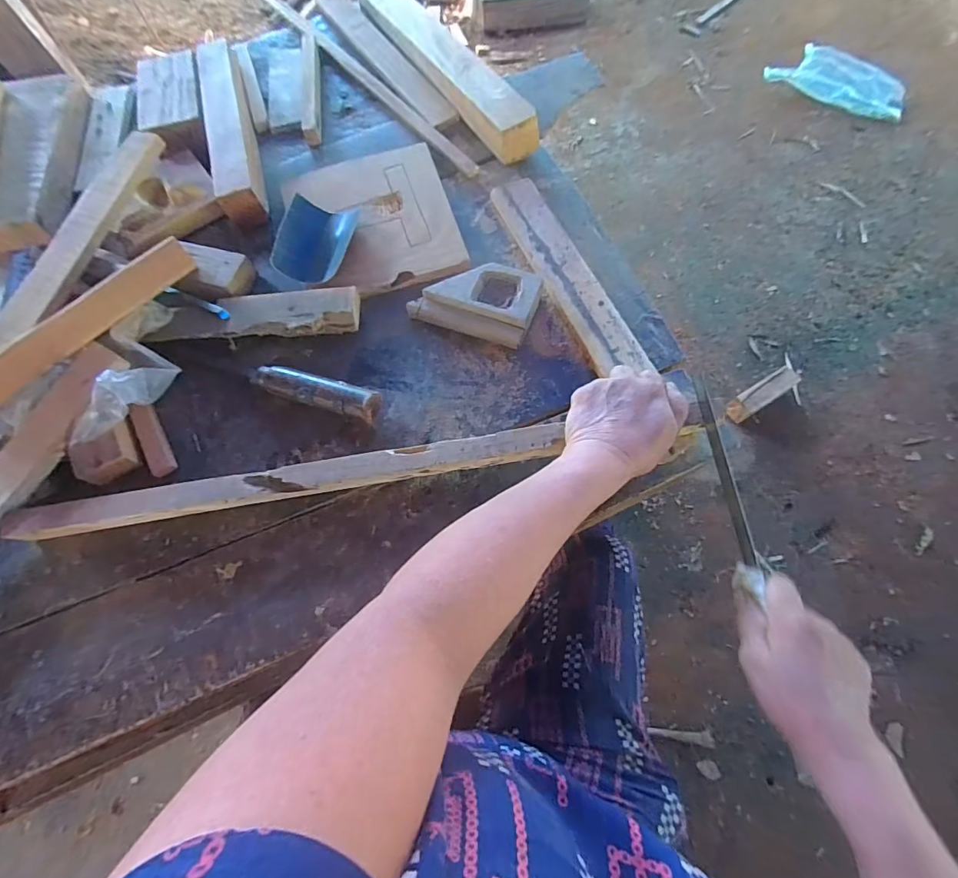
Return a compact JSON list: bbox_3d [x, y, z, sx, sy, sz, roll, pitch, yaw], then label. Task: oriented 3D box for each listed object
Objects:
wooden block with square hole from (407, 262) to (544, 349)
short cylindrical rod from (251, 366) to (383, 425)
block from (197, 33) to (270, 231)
[{"bbox_3d":[-0.003,-0.146,0.475,0.126,0.035,0.076,17,70,9],"label":"wooden block with square hole"},{"bbox_3d":[-0.157,-0.043,0.445,0.127,0.033,0.030,15,70,8],"label":"short cylindrical rod"},{"bbox_3d":[-0.304,-0.379,0.558,0.048,0.041,0.295,-17,69,-4],"label":"block"}]

